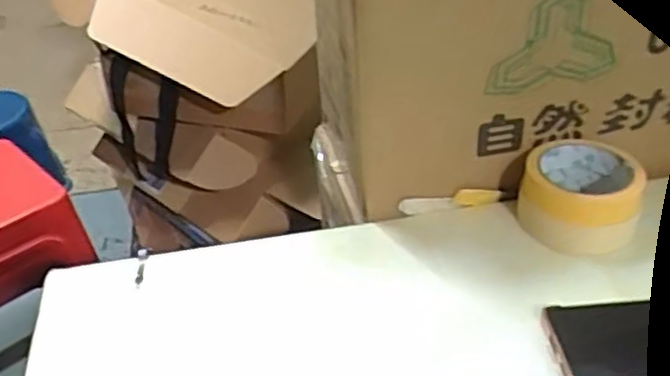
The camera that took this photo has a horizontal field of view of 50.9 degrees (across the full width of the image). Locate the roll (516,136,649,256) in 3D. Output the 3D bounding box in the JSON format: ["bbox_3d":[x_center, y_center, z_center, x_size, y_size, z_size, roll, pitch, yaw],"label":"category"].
[{"bbox_3d":[0.210,0.006,0.606,0.095,0.059,0.100,-2,37,1],"label":"roll"}]

